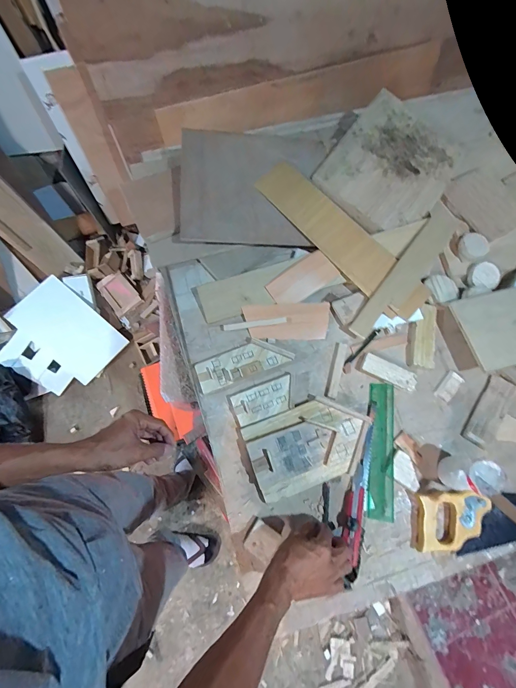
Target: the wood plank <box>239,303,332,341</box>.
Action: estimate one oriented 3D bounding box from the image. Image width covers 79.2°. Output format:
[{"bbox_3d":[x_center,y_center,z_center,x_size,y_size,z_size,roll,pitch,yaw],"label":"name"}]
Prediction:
[{"bbox_3d":[0.064,-0.050,0.688,0.185,0.010,0.080,0,82,-1],"label":"wood plank"}]

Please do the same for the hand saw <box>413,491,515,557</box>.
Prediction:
[{"bbox_3d":[0.485,0.320,0.563,0.409,0.019,0.095,0,69,-1],"label":"hand saw"}]

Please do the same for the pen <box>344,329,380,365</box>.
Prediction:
[{"bbox_3d":[0.226,0.006,0.674,0.113,0.011,0.011,-42,75,-15],"label":"pen"}]

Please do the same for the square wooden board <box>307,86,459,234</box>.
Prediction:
[{"bbox_3d":[0.325,-0.431,0.756,0.268,0.035,0.316,39,81,-4],"label":"square wooden board"}]

